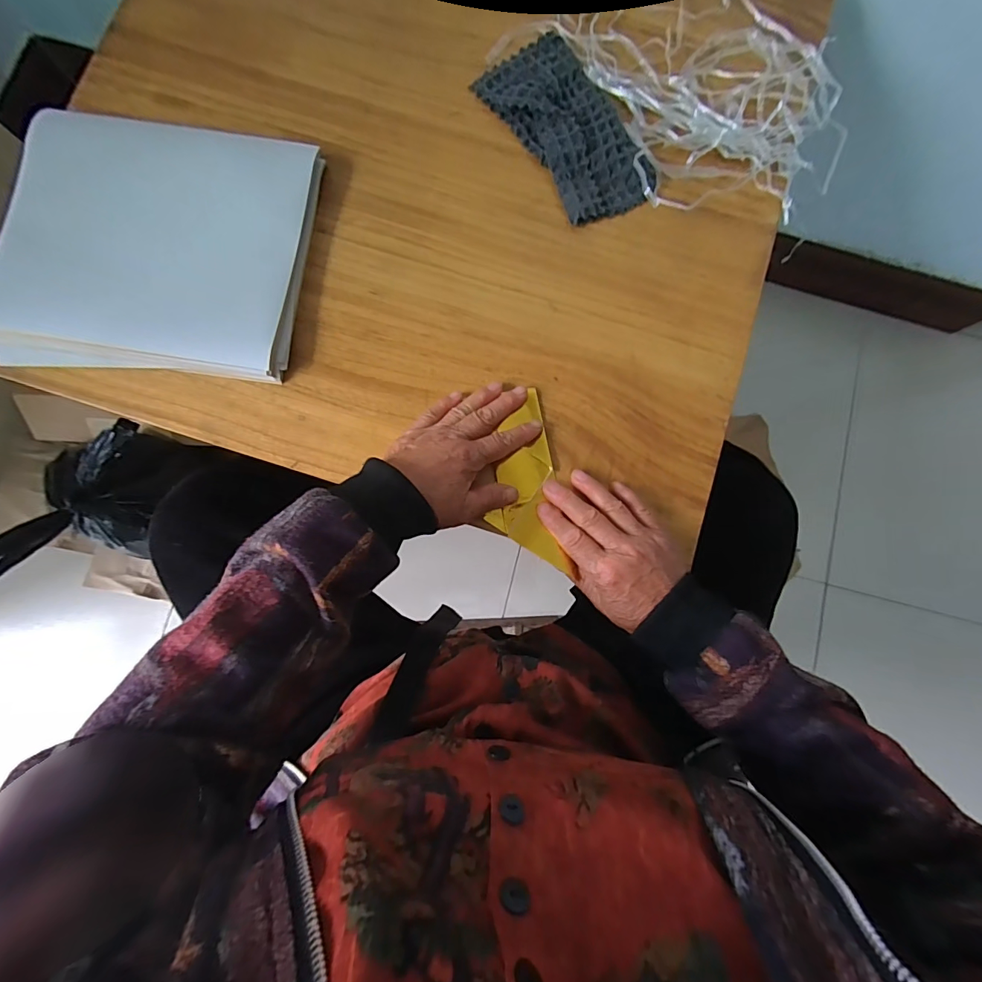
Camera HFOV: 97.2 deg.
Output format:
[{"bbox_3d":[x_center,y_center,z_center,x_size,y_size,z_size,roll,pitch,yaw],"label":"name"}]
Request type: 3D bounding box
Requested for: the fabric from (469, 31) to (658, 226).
[{"bbox_3d":[0.075,-0.346,0.411,0.098,0.022,0.191,-34,86,-6],"label":"fabric"}]

